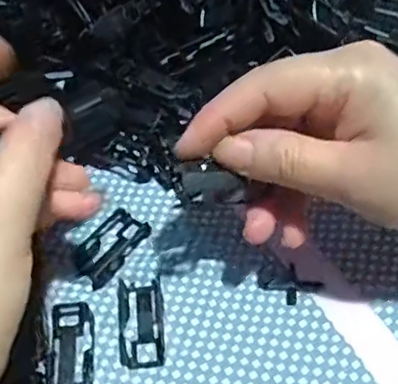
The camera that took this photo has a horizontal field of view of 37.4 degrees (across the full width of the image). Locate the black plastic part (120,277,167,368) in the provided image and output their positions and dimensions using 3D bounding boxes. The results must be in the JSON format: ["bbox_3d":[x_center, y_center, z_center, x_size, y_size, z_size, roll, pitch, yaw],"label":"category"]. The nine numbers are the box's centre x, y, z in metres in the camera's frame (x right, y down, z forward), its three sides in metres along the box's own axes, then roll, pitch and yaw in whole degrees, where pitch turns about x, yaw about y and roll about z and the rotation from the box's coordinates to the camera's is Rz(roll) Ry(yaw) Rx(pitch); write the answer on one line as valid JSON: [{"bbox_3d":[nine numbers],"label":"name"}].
[{"bbox_3d":[-0.026,0.059,0.266,0.019,0.005,0.040,-7,59,0],"label":"black plastic part"}]

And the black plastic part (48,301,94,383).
[{"bbox_3d":[-0.057,0.069,0.259,0.019,0.007,0.041,-7,59,-1],"label":"black plastic part"}]

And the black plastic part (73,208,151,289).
[{"bbox_3d":[-0.043,0.026,0.287,0.023,0.004,0.039,34,67,22],"label":"black plastic part"}]

